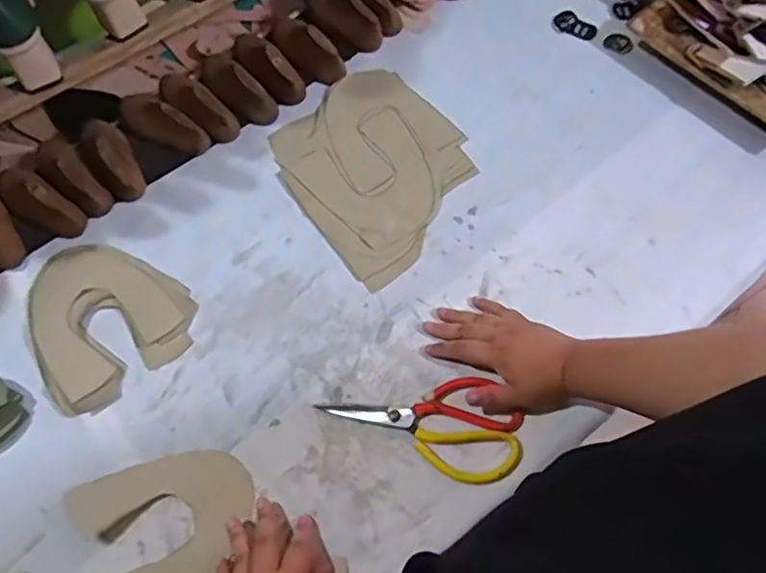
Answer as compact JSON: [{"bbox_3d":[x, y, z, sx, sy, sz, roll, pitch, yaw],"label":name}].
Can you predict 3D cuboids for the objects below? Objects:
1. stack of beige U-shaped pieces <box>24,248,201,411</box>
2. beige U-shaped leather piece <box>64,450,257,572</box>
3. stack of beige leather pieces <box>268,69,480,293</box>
[{"bbox_3d":[-0.318,0.030,0.710,0.170,0.018,0.180,-37,70,-13],"label":"stack of beige U-shaped pieces"},{"bbox_3d":[-0.212,0.231,0.625,0.158,0.016,0.147,-33,69,-11],"label":"beige U-shaped leather piece"},{"bbox_3d":[-0.005,-0.152,0.780,0.217,0.010,0.257,-34,70,-12],"label":"stack of beige leather pieces"}]

